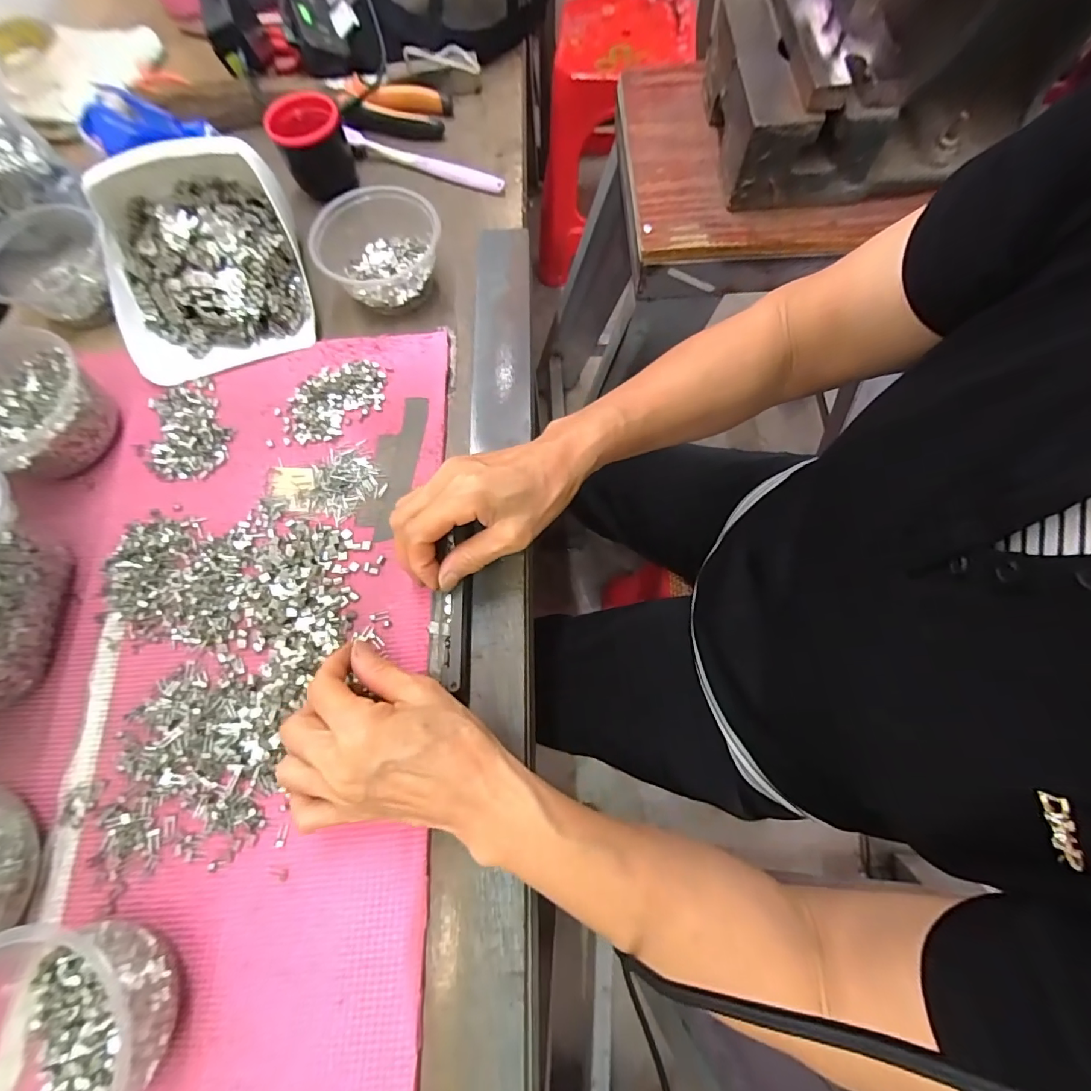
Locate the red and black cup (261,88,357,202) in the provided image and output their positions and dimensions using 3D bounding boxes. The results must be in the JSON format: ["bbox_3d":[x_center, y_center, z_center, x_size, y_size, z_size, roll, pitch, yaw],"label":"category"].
[{"bbox_3d":[-0.223,-0.382,0.456,0.064,0.063,0.058,-26,74,-7],"label":"red and black cup"}]

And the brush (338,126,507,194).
[{"bbox_3d":[-0.123,-0.392,0.481,0.175,0.019,0.021,22,74,8],"label":"brush"}]

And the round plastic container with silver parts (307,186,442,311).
[{"bbox_3d":[-0.145,-0.258,0.412,0.102,0.048,0.091,-30,74,-9],"label":"round plastic container with silver parts"}]

